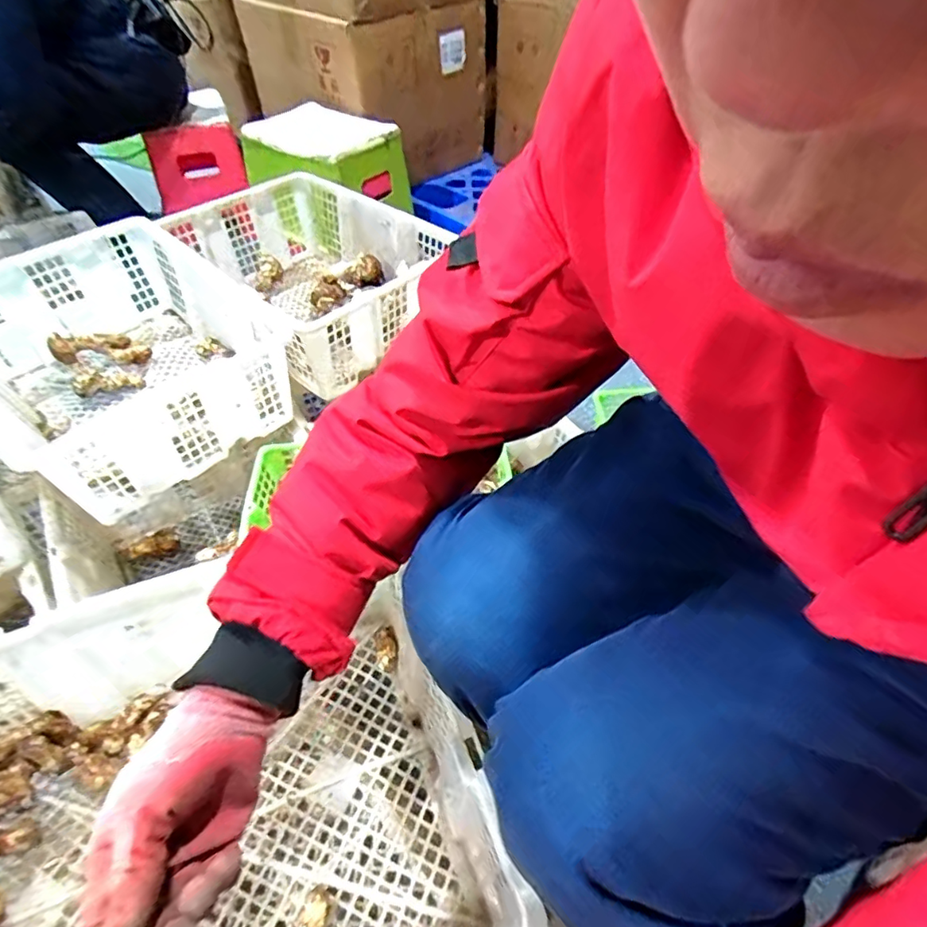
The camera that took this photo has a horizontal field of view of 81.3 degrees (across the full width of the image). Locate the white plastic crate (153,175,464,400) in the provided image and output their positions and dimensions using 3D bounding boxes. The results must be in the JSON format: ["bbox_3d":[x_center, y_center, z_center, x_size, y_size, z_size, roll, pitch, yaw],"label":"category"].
[{"bbox_3d":[-0.256,-0.342,0.971,0.340,0.166,0.451,-36,56,-28],"label":"white plastic crate"}]

